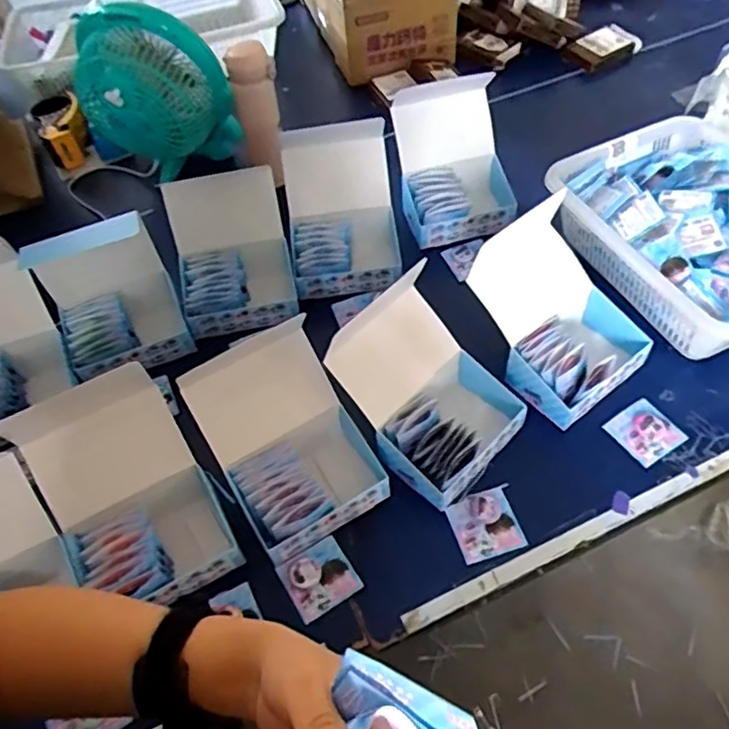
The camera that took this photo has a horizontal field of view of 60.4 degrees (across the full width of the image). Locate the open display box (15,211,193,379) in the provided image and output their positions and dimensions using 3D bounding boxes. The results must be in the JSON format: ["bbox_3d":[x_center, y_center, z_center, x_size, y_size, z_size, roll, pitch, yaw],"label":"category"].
[{"bbox_3d":[-0.320,-0.075,0.807,0.145,0.173,0.128,-22,56,-12],"label":"open display box"}]

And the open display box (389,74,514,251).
[{"bbox_3d":[0.134,-0.292,0.907,0.168,0.150,0.172,-6,55,-1],"label":"open display box"}]

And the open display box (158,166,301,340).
[{"bbox_3d":[-0.172,-0.140,0.807,0.146,0.174,0.110,-11,55,-5],"label":"open display box"}]

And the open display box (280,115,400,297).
[{"bbox_3d":[-0.032,-0.203,0.858,0.151,0.160,0.147,-4,55,1],"label":"open display box"}]

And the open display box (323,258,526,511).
[{"bbox_3d":[0.068,0.019,0.690,0.193,0.157,0.165,36,64,25],"label":"open display box"}]

